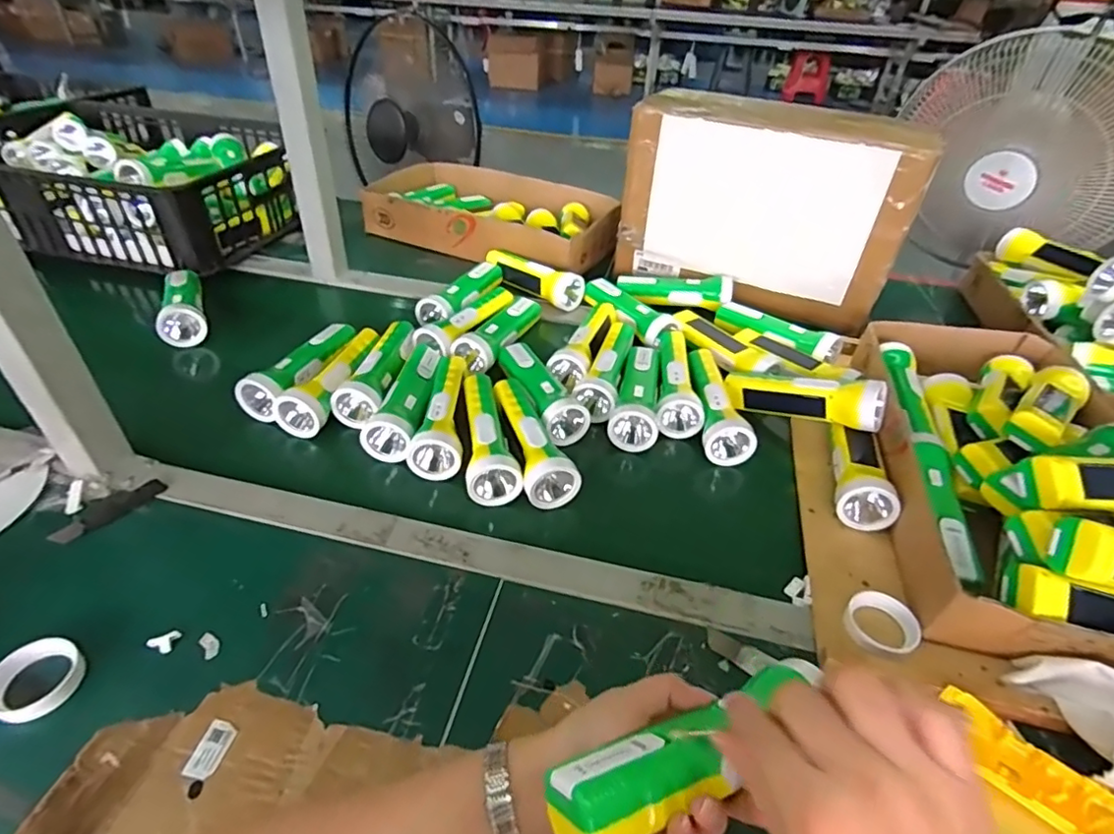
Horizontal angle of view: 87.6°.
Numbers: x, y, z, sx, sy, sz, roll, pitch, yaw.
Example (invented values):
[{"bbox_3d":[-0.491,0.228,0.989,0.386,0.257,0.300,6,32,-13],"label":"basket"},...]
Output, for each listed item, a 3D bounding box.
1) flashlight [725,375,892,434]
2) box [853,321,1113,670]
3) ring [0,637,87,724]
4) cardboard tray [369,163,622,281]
[{"bbox_3d":[0.272,-0.020,0.647,0.164,0.053,0.058,12,39,44],"label":"flashlight"},{"bbox_3d":[0.453,0.021,0.560,0.235,0.109,0.441,12,41,10],"label":"box"},{"bbox_3d":[-0.370,0.185,0.411,0.054,0.012,0.054,2,40,-1],"label":"ring"},{"bbox_3d":[-0.113,-0.370,1.038,0.457,0.076,0.267,22,44,21],"label":"cardboard tray"}]

